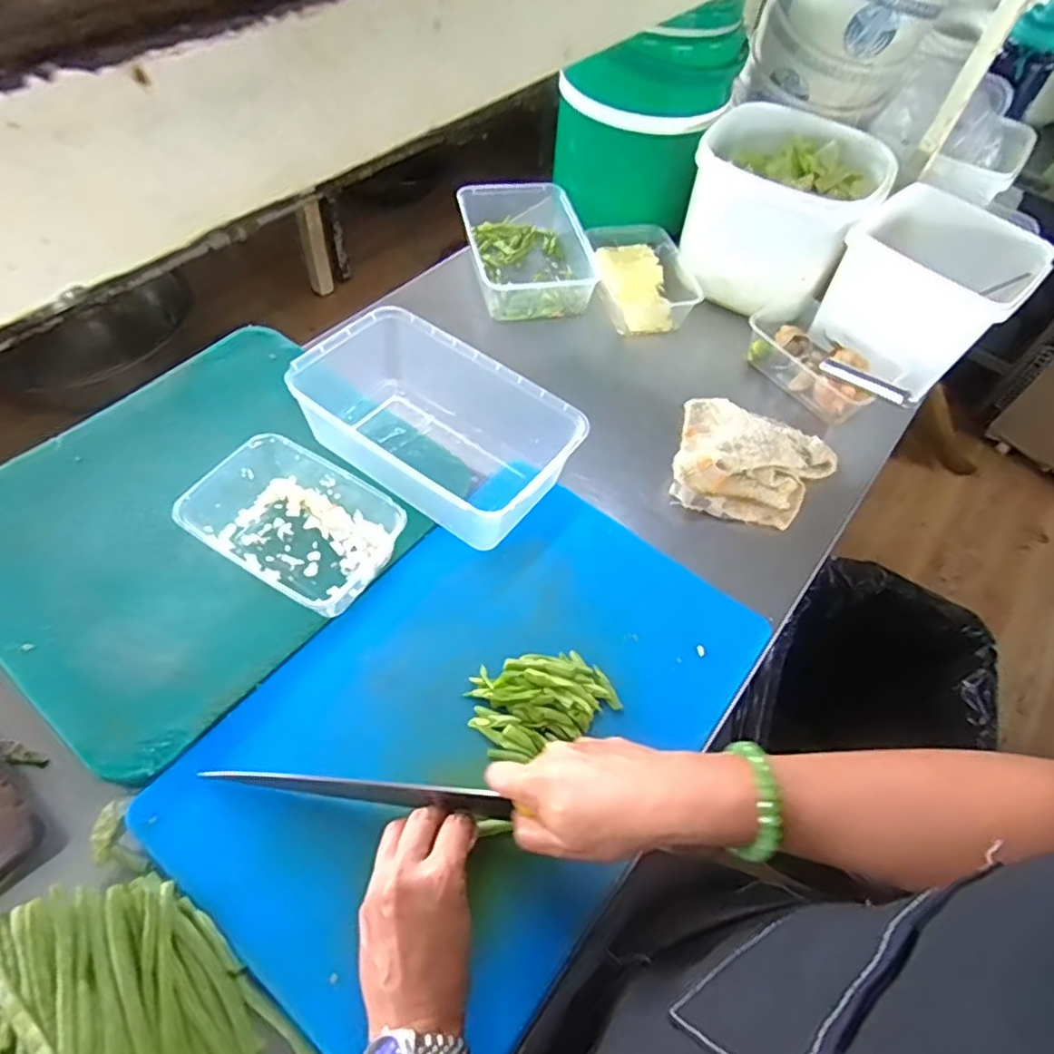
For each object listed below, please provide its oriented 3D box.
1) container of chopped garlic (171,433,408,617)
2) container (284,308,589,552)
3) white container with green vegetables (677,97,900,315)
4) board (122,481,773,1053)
[{"bbox_3d":[-0.206,-0.003,0.567,0.166,0.049,0.121,29,57,14],"label":"container of chopped garlic"},{"bbox_3d":[-0.092,-0.098,0.639,0.266,0.091,0.162,32,58,16],"label":"container"},{"bbox_3d":[0.319,-0.404,0.838,0.219,0.157,0.201,21,56,9],"label":"white container with green vegetables"},{"bbox_3d":[-0.031,0.147,0.513,0.297,0.026,0.438,37,61,18],"label":"board"}]

